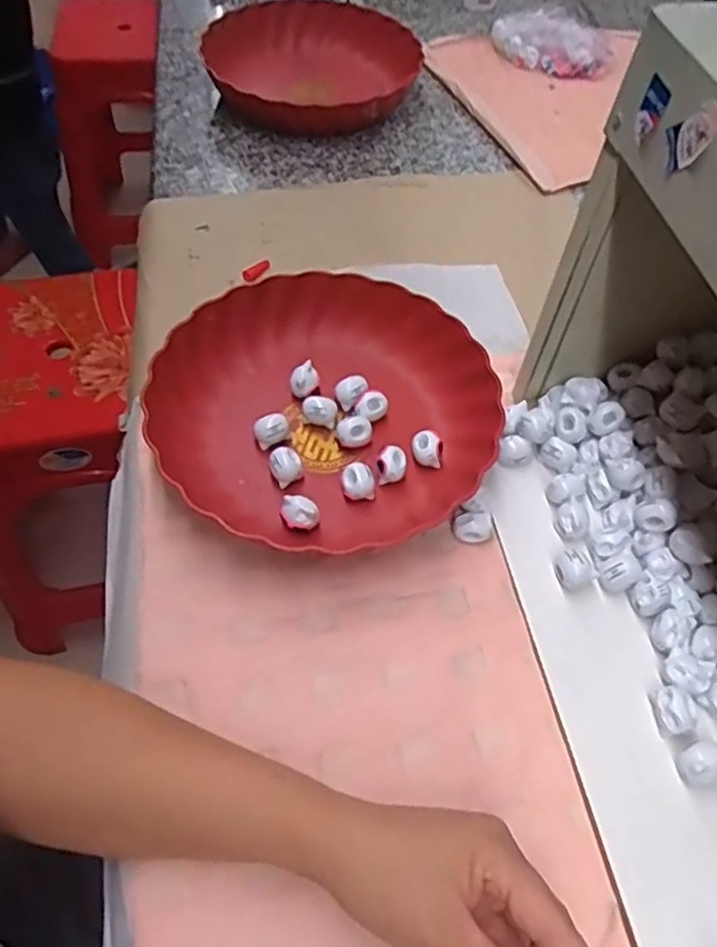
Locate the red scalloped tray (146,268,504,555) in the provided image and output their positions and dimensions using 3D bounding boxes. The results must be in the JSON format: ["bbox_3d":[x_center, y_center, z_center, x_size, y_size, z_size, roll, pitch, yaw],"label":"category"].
[{"bbox_3d":[-0.020,-0.057,0.500,0.242,0.049,0.223,26,59,14],"label":"red scalloped tray"}]

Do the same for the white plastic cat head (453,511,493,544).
[{"bbox_3d":[0.078,0.038,0.461,0.026,0.017,0.017,-3,56,-6],"label":"white plastic cat head"}]

